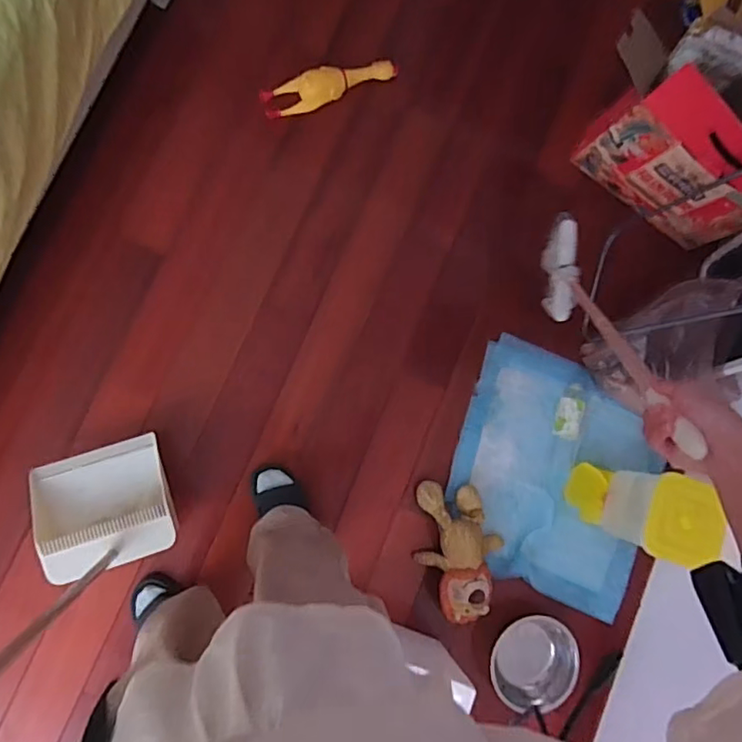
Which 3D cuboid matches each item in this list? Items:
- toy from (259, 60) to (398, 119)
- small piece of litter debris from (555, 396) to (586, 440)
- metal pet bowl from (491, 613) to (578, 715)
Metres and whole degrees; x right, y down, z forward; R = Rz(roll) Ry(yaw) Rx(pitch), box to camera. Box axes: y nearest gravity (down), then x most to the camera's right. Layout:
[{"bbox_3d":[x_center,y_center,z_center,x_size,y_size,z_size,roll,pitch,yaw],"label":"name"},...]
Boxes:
[{"bbox_3d":[-0.094,-0.696,1.364,0.347,0.051,0.085,-23,88,-9],"label":"toy"},{"bbox_3d":[0.485,0.115,1.373,0.064,0.043,0.101,17,83,-6],"label":"small piece of litter debris"},{"bbox_3d":[0.382,0.673,1.292,0.199,0.043,0.195,1,85,-8],"label":"metal pet bowl"}]

